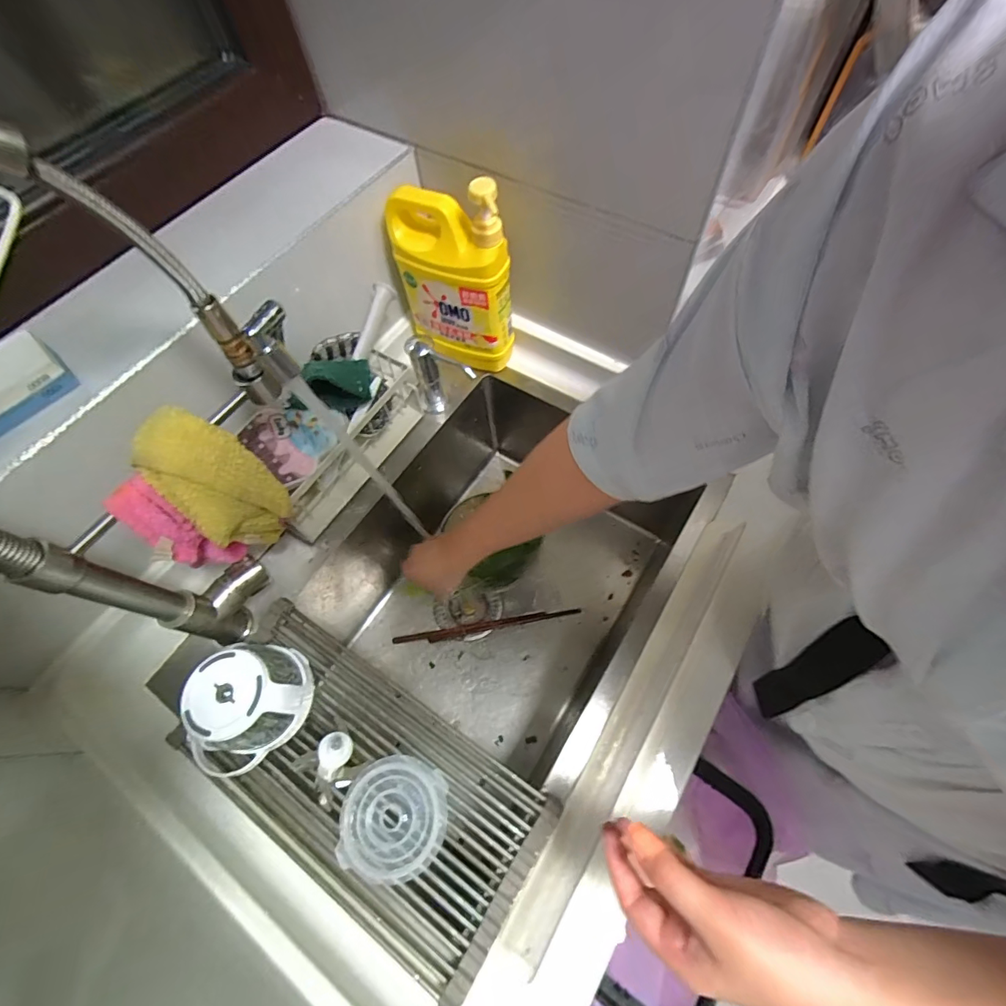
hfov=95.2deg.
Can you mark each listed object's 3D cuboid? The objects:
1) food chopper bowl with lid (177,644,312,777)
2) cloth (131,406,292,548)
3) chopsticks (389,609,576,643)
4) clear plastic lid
[{"bbox_3d":[-0.253,0.198,0.453,0.113,0.088,0.089,-41,68,-15],"label":"food chopper bowl with lid"},{"bbox_3d":[-0.253,-0.012,0.417,0.062,0.157,0.078,37,72,19],"label":"cloth"},{"bbox_3d":[-0.025,0.195,0.730,0.293,0.007,0.018,-10,64,-1],"label":"chopsticks"},{"bbox_3d":[-0.103,0.297,0.438,0.097,0.017,0.096,-2,64,3],"label":"clear plastic lid"}]

